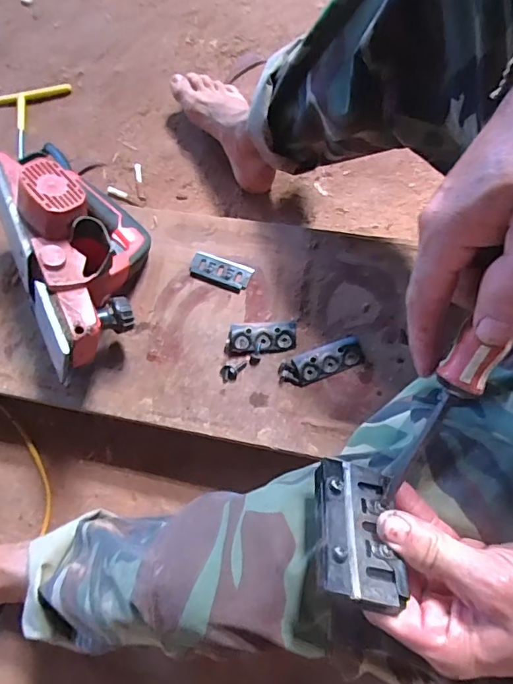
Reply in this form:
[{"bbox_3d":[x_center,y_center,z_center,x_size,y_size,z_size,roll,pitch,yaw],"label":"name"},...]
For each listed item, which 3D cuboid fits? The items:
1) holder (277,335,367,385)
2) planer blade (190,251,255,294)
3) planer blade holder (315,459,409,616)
[{"bbox_3d":[0.077,0.025,0.584,0.102,0.014,0.038,-19,74,1],"label":"holder"},{"bbox_3d":[-0.047,-0.092,0.629,0.081,0.007,0.039,18,77,11],"label":"planer blade"},{"bbox_3d":[0.060,0.106,0.279,0.046,0.013,0.083,14,43,-5],"label":"planer blade holder"}]

